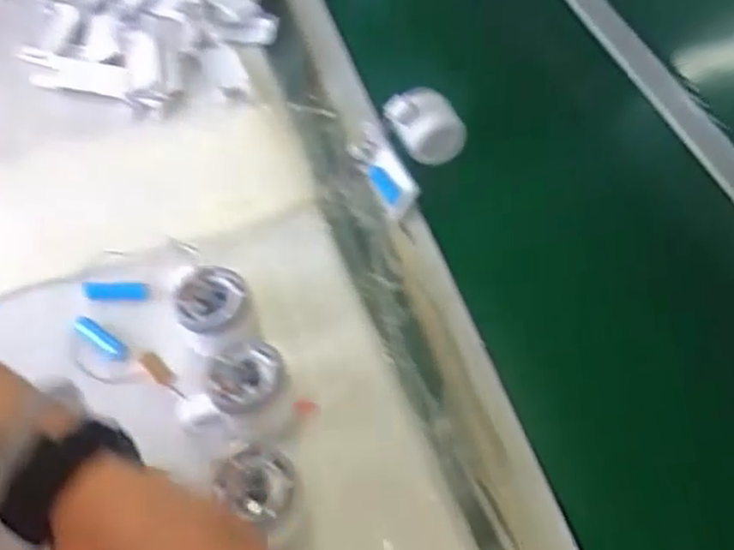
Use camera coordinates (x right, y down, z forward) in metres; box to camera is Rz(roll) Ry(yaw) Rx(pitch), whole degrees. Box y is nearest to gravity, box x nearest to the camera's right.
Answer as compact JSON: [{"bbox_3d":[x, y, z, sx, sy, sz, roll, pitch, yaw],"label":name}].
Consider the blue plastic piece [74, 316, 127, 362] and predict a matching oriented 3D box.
[{"bbox_3d":[-0.215,0.051,0.552,0.056,0.008,0.013,31,56,19],"label":"blue plastic piece"}]

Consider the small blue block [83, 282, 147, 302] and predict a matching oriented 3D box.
[{"bbox_3d":[-0.216,0.013,0.583,0.053,0.004,0.016,5,52,0],"label":"small blue block"}]

